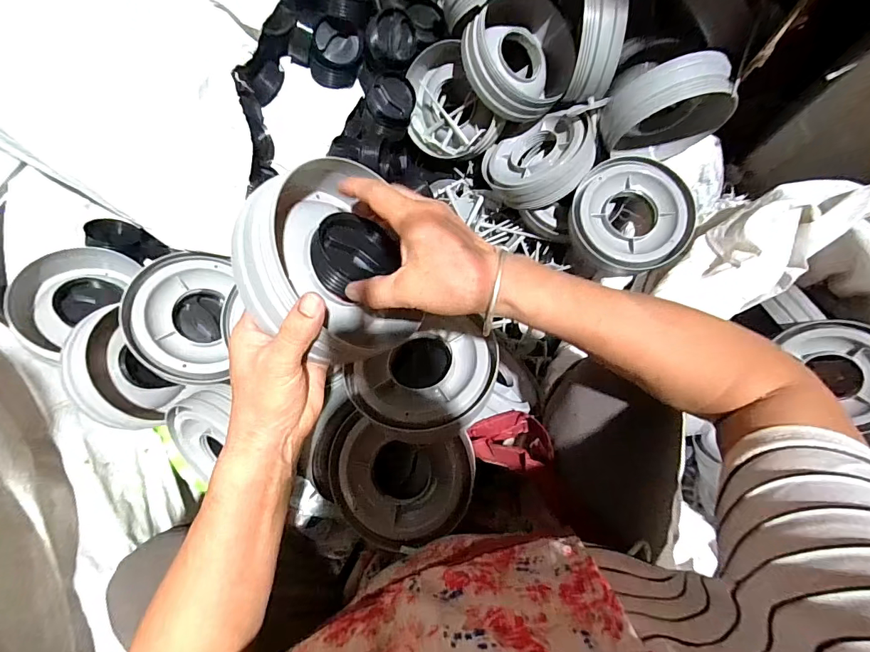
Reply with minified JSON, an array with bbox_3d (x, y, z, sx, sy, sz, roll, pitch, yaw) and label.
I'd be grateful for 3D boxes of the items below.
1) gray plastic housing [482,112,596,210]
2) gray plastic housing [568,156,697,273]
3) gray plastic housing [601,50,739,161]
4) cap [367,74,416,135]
[{"bbox_3d":[0.153,-0.257,0.627,0.162,0.052,0.162,-50,49,3],"label":"gray plastic housing"},{"bbox_3d":[0.276,-0.157,0.607,0.161,0.061,0.162,0,76,2],"label":"gray plastic housing"},{"bbox_3d":[0.313,-0.293,0.579,0.159,0.165,0.067,-9,76,0],"label":"gray plastic housing"},{"bbox_3d":[-0.068,-0.329,0.635,0.071,0.043,0.080,-12,103,-14],"label":"cap"}]

